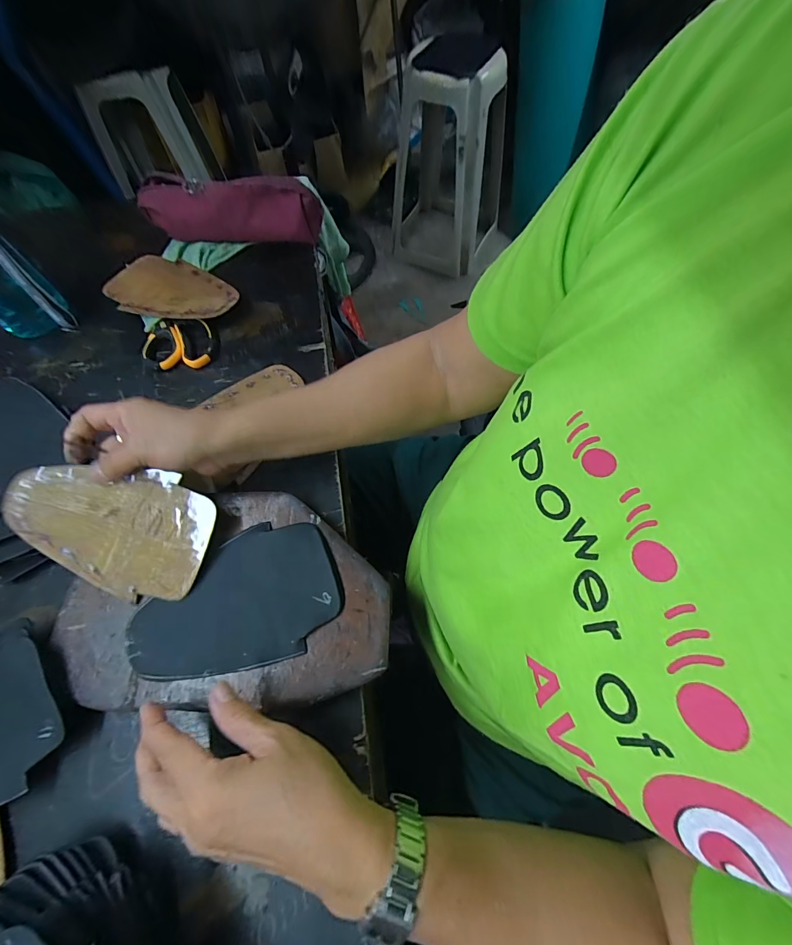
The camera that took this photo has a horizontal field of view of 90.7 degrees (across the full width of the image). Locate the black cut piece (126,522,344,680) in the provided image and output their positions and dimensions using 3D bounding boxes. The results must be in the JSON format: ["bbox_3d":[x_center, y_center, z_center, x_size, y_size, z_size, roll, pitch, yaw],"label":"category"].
[{"bbox_3d":[-0.131,0.104,0.319,0.165,0.006,0.105,-17,69,-4],"label":"black cut piece"}]

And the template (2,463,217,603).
[{"bbox_3d":[-0.238,0.049,0.327,0.161,0.007,0.101,4,83,-2],"label":"template"}]

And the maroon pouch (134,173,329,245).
[{"bbox_3d":[-0.208,-0.337,0.503,0.223,0.069,0.044,4,66,5],"label":"maroon pouch"}]

